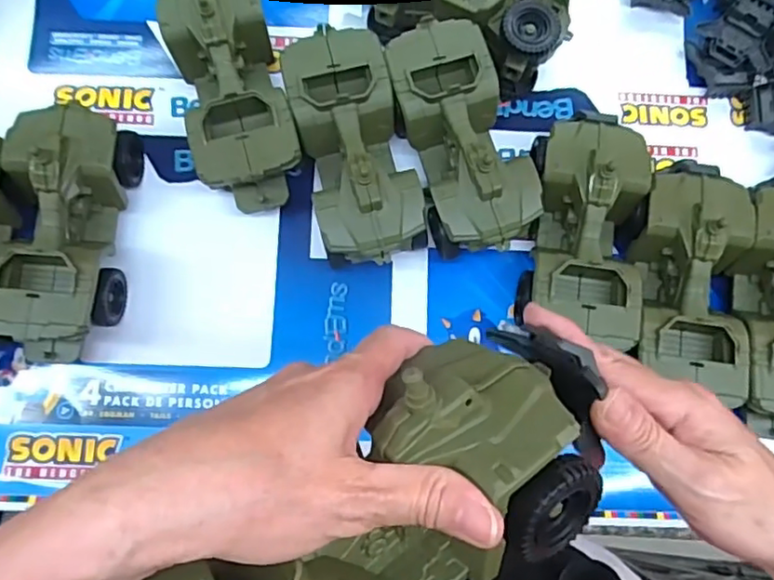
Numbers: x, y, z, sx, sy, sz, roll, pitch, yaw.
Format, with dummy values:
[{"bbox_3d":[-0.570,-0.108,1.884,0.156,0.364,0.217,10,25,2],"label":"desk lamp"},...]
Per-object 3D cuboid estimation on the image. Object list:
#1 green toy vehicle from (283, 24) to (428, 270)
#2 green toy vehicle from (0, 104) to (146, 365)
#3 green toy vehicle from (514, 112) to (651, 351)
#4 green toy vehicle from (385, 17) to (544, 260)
[{"bbox_3d":[-0.025,-0.107,0.485,0.077,0.081,0.176,-13,81,-3],"label":"green toy vehicle"},{"bbox_3d":[-0.244,-0.041,0.470,0.080,0.079,0.185,4,80,0],"label":"green toy vehicle"},{"bbox_3d":[0.150,-0.043,0.477,0.087,0.076,0.178,6,80,0],"label":"green toy vehicle"},{"bbox_3d":[0.056,-0.116,0.490,0.082,0.080,0.178,-16,81,-4],"label":"green toy vehicle"}]

